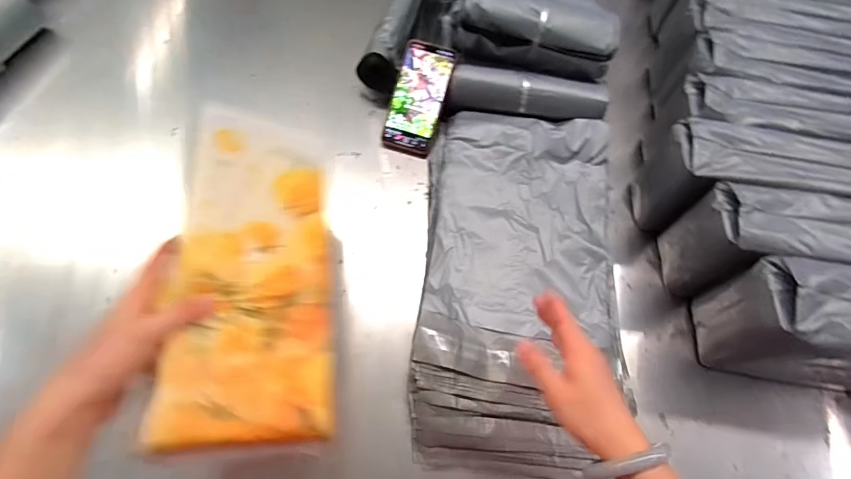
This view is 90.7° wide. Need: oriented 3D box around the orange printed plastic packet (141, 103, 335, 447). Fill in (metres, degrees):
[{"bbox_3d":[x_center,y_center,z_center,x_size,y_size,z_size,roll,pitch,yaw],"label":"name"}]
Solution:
[{"bbox_3d":[-0.141,0.015,0.372,0.132,0.025,0.298,16,55,-38],"label":"orange printed plastic packet"}]

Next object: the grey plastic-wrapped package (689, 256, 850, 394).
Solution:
[{"bbox_3d":[0.490,0.102,0.460,0.312,0.134,0.097,9,61,2],"label":"grey plastic-wrapped package"}]

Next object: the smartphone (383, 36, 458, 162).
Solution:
[{"bbox_3d":[-0.009,-0.215,0.643,0.081,0.017,0.172,14,89,5],"label":"smartphone"}]

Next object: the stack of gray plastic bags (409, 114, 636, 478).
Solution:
[{"bbox_3d":[0.122,0.024,0.539,0.247,0.050,0.461,6,61,0],"label":"stack of gray plastic bags"}]

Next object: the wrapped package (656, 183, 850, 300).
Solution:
[{"bbox_3d":[0.471,0.017,0.503,0.304,0.129,0.094,4,61,0],"label":"wrapped package"}]

